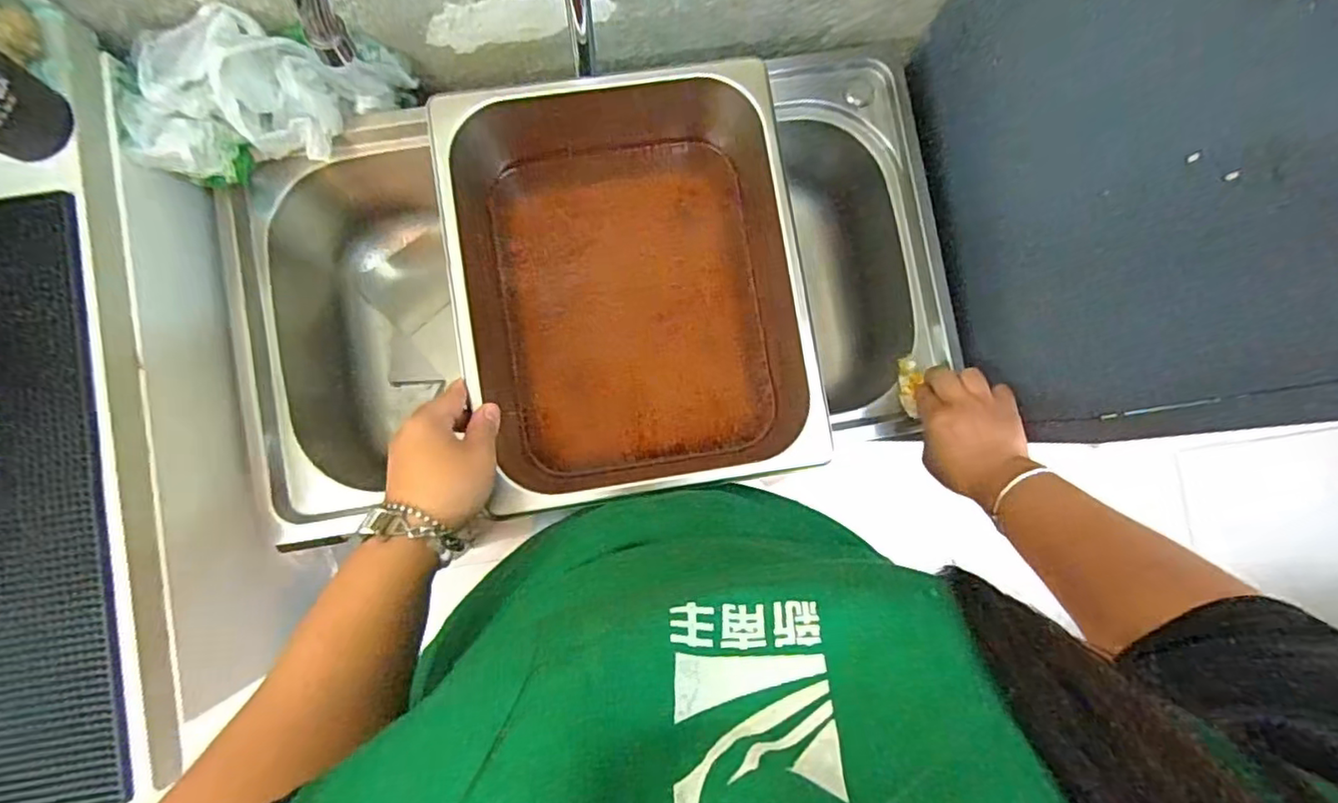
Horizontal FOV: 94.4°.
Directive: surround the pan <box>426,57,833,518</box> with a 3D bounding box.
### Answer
[{"bbox_3d":[-0.035,-0.100,0.516,0.261,0.107,0.335,-8,87,-3],"label":"pan"}]

